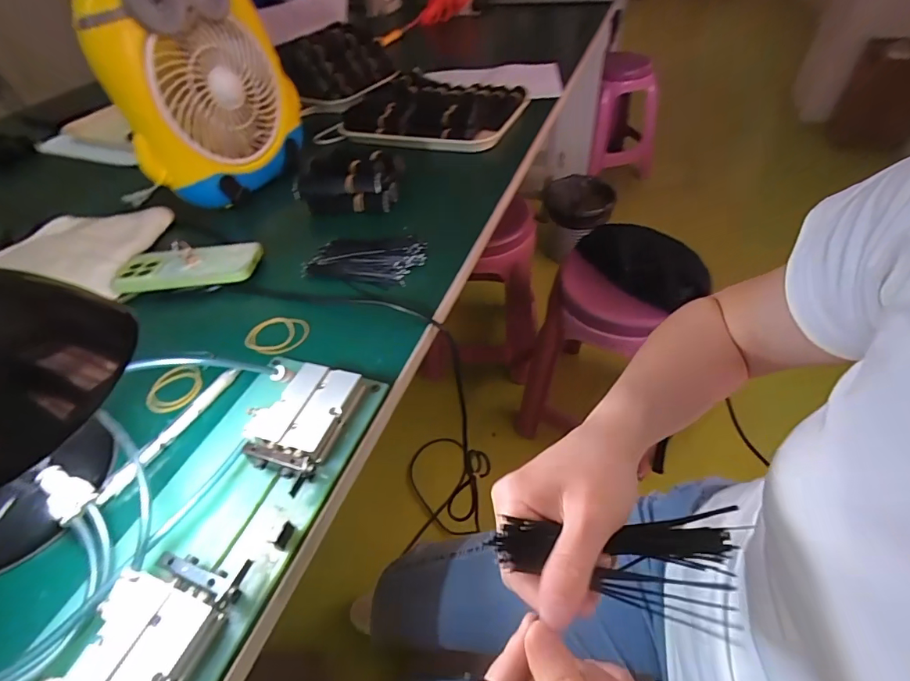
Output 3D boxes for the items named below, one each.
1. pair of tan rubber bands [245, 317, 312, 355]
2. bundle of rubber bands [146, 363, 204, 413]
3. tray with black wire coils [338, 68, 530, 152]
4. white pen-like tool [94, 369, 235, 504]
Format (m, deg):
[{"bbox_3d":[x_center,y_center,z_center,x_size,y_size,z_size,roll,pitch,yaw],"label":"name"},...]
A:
[{"bbox_3d":[-0.180,-0.006,0.453,0.064,0.005,0.048,1,47,7],"label":"pair of tan rubber bands"},{"bbox_3d":[-0.260,0.045,0.413,0.048,0.010,0.045,-27,50,-19],"label":"bundle of rubber bands"},{"bbox_3d":[-0.038,-0.404,0.782,0.284,0.046,0.214,20,51,22],"label":"tray with black wire coils"},{"bbox_3d":[-0.235,0.074,0.373,0.011,0.011,0.136,17,50,20],"label":"white pen-like tool"}]

